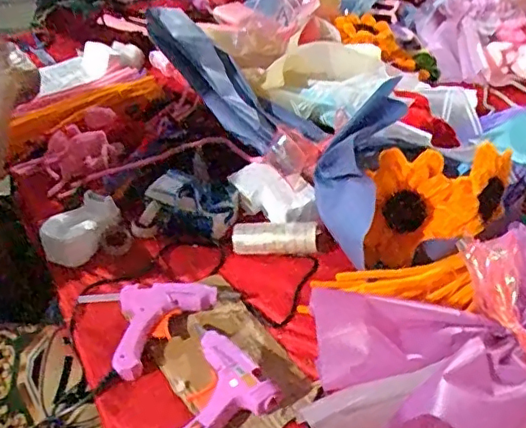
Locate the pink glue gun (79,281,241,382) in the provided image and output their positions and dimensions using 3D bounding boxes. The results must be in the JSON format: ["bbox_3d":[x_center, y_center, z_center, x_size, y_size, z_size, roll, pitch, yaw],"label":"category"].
[{"bbox_3d":[-0.117,0.094,0.612,0.144,0.029,0.114,-29,46,-30],"label":"pink glue gun"}]

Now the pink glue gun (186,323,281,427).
[{"bbox_3d":[-0.061,0.154,0.535,0.104,0.027,0.123,-23,44,-25],"label":"pink glue gun"}]

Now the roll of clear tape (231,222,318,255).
[{"bbox_3d":[0.012,0.026,0.673,0.099,0.037,0.032,5,39,8],"label":"roll of clear tape"}]

